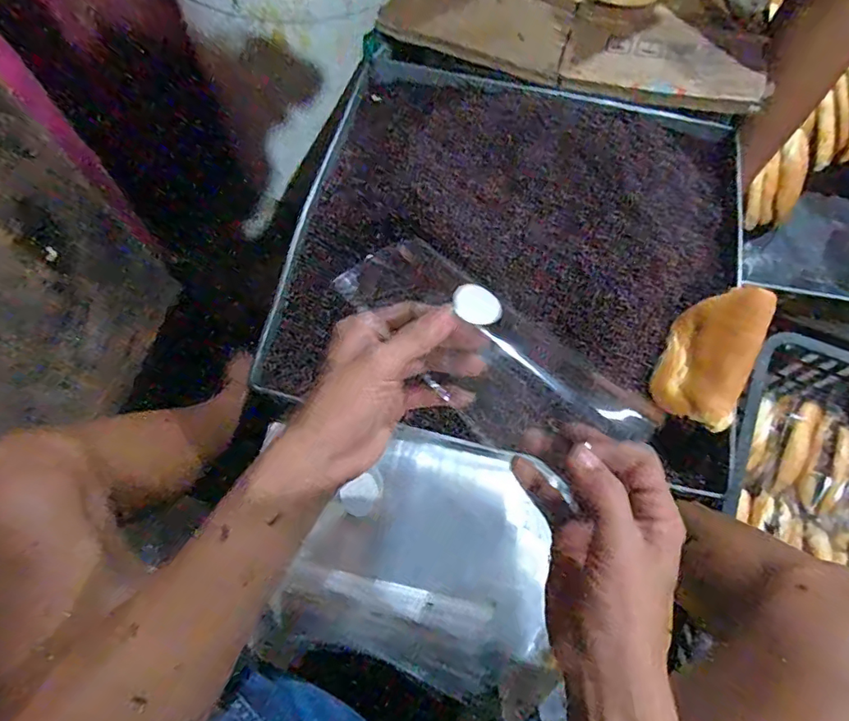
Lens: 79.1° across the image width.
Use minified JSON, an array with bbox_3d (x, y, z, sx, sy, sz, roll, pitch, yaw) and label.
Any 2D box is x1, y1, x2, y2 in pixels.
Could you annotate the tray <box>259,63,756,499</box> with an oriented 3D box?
[{"bbox_3d":[0.113,-0.136,0.568,0.465,0.056,0.421,14,70,5],"label":"tray"}]

